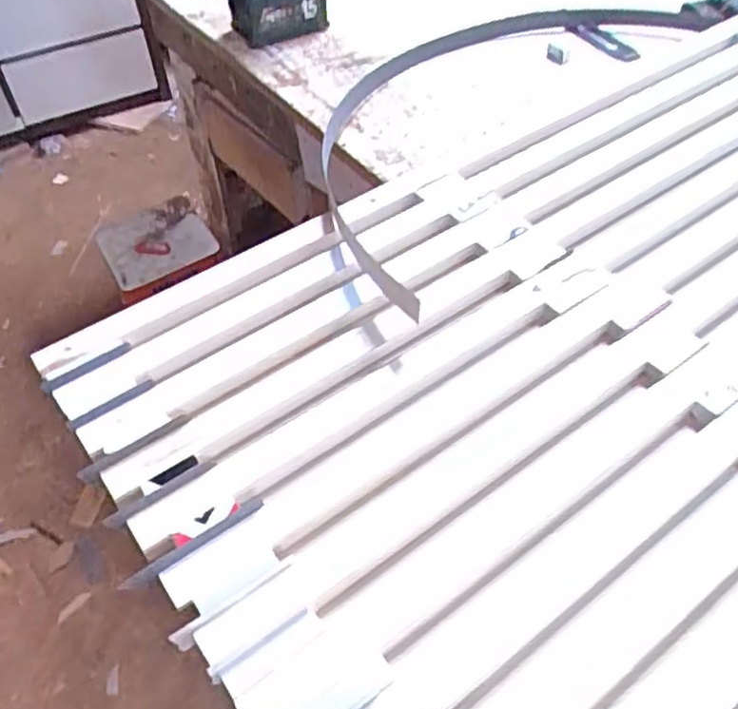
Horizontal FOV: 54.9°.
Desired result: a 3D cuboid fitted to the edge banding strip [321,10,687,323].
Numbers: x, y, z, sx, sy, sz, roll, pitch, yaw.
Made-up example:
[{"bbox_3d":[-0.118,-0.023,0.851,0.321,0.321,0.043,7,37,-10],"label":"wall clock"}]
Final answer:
[{"bbox_3d":[0.129,-0.314,0.898,0.309,0.055,0.719,28,55,23],"label":"edge banding strip"}]

